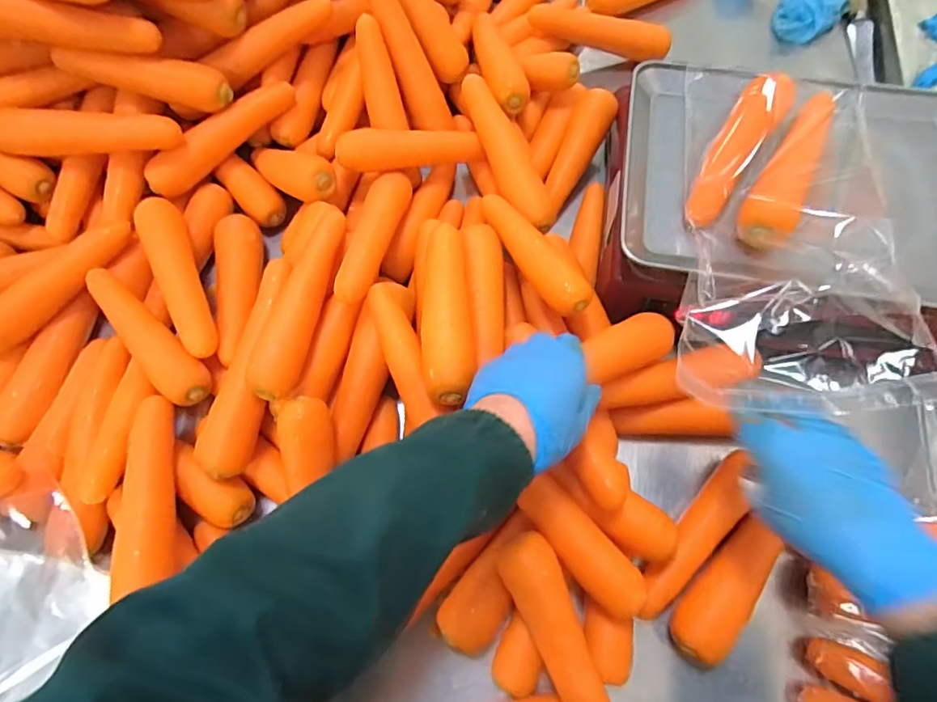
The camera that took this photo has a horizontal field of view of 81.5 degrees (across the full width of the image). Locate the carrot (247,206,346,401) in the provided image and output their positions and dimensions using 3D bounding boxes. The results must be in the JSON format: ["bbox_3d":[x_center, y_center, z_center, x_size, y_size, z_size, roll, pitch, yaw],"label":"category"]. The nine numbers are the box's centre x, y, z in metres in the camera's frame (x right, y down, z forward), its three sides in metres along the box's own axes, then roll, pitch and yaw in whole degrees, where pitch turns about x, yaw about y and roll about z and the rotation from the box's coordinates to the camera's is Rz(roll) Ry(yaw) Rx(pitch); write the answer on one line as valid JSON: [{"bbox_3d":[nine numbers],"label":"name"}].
[{"bbox_3d":[-0.149,-0.051,0.487,0.036,0.035,0.196,11,69,2],"label":"carrot"}]

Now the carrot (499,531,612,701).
[{"bbox_3d":[0.068,0.223,0.416,0.042,0.048,0.171,-22,85,-10],"label":"carrot"}]

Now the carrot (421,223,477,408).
[{"bbox_3d":[-0.020,-0.035,0.466,0.043,0.041,0.171,-5,69,-4],"label":"carrot"}]

